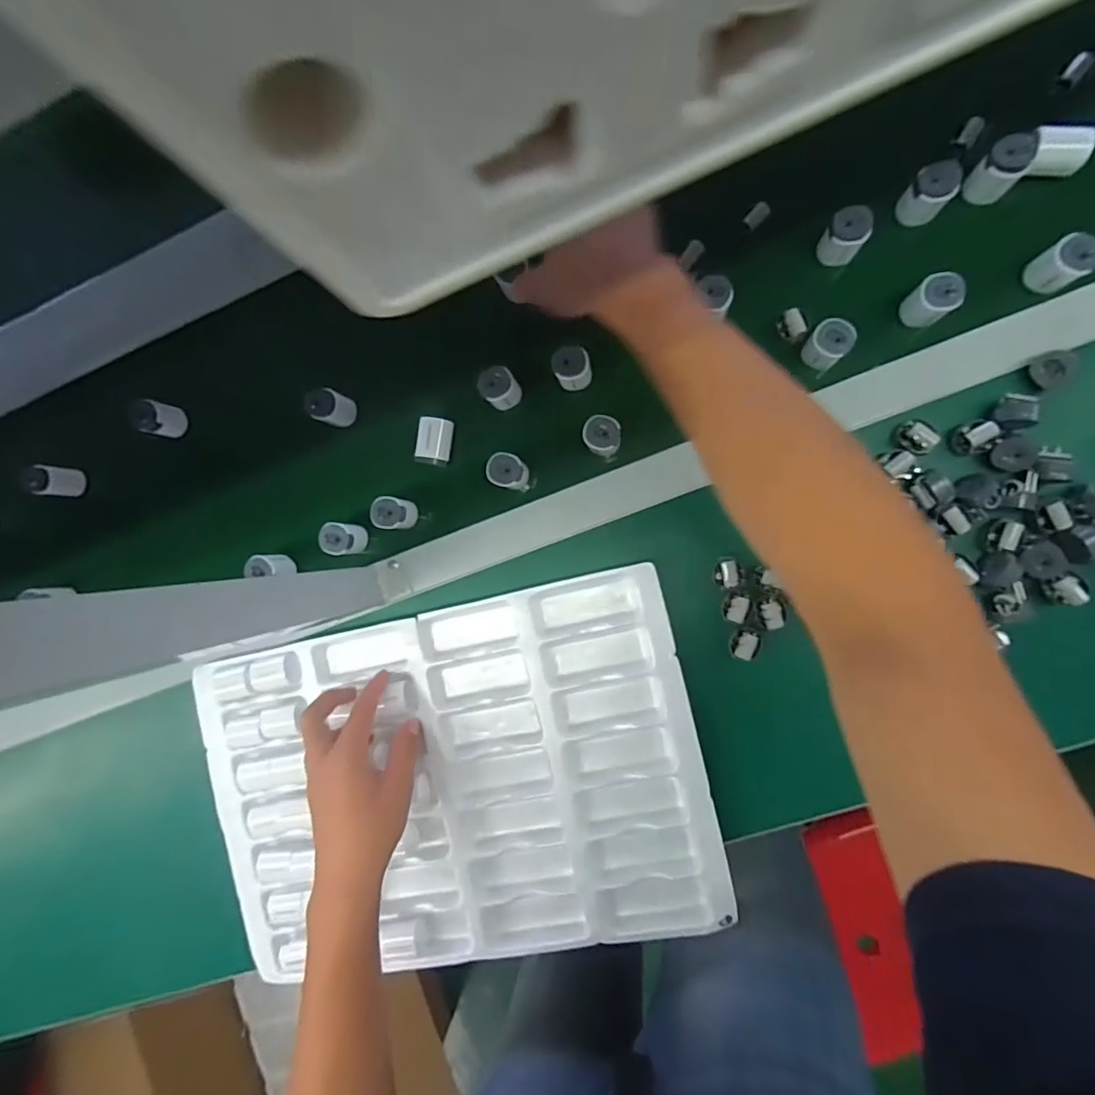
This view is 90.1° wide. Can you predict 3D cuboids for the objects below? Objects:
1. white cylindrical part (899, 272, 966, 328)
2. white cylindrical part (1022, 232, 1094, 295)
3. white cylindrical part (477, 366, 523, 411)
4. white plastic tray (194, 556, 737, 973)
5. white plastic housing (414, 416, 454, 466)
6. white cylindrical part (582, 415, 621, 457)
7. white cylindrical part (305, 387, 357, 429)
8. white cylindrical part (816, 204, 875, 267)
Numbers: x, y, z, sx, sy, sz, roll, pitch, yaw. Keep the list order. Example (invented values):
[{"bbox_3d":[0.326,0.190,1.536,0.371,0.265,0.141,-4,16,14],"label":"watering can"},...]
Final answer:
[{"bbox_3d":[0.307,-0.197,0.437,0.027,0.044,0.032,-34,89,8],"label":"white cylindrical part"},{"bbox_3d":[0.396,-0.218,0.423,0.025,0.047,0.032,-28,90,8],"label":"white cylindrical part"},{"bbox_3d":[-0.042,-0.143,0.491,0.032,0.035,0.030,0,94,7],"label":"white cylindrical part"},{"bbox_3d":[-0.090,0.217,0.505,0.449,0.046,0.310,-14,92,8],"label":"white plastic tray"},{"bbox_3d":[-0.104,-0.099,0.513,0.029,0.029,0.042,10,95,6],"label":"white plastic housing"},{"bbox_3d":[0.049,-0.098,0.483,0.031,0.051,0.029,0,94,7],"label":"white cylindrical part"},{"bbox_3d":[-0.206,-0.134,0.519,0.037,0.041,0.031,26,96,5],"label":"white cylindrical part"},{"bbox_3d":[0.241,-0.252,0.446,0.031,0.046,0.029,0,94,7],"label":"white cylindrical part"}]

